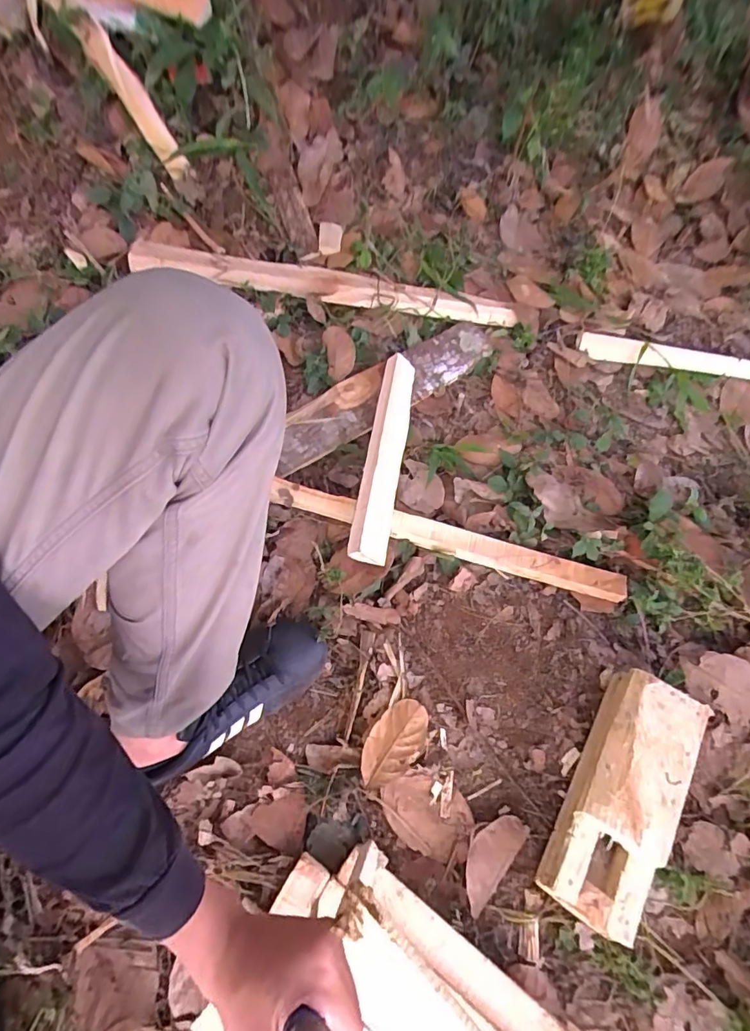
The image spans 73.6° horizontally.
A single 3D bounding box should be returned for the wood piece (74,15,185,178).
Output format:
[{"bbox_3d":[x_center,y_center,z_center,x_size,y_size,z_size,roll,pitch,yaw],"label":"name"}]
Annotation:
[{"bbox_3d":[-0.390,-0.680,0.827,0.053,0.025,0.225,-43,114,-19],"label":"wood piece"}]

